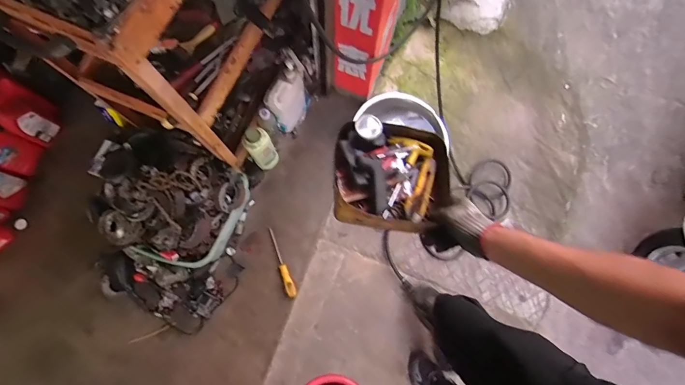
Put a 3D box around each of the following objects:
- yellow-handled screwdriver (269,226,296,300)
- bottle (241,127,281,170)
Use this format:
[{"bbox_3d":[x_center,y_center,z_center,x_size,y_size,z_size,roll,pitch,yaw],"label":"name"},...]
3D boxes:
[{"bbox_3d":[-0.214,0.242,1.229,0.035,0.035,0.250,-22,77,-7],"label":"yellow-handled screwdriver"},{"bbox_3d":[-0.275,-0.150,1.218,0.086,0.287,0.083,-28,77,-8],"label":"bottle"}]

